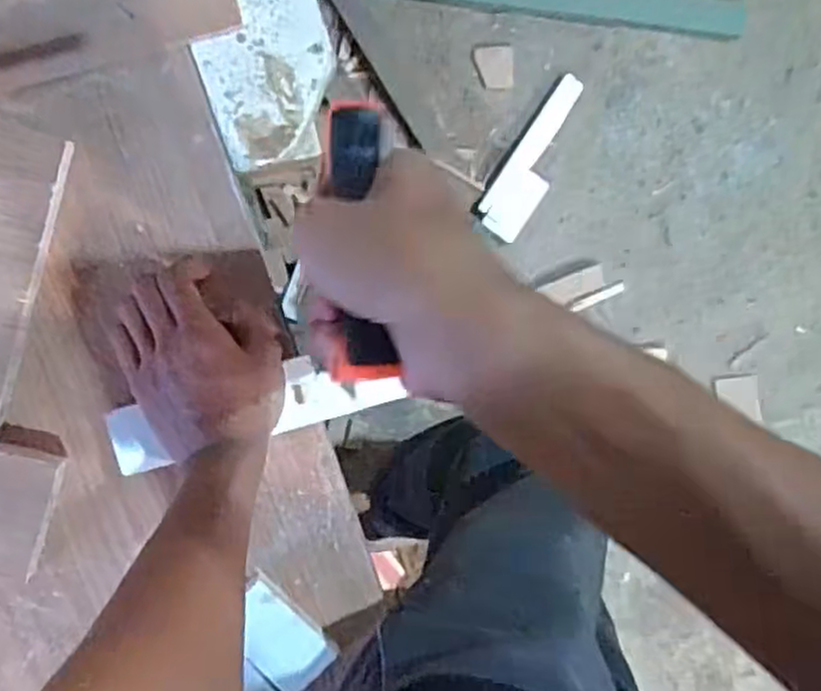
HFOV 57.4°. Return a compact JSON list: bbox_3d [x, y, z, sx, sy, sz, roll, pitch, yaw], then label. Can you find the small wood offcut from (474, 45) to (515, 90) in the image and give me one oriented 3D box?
[{"bbox_3d":[0.139,-0.460,1.239,0.061,0.011,0.068,-5,96,-5],"label":"small wood offcut"}]

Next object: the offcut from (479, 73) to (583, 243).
[{"bbox_3d":[0.212,-0.306,1.234,0.082,0.024,0.283,34,92,0],"label":"offcut"}]

